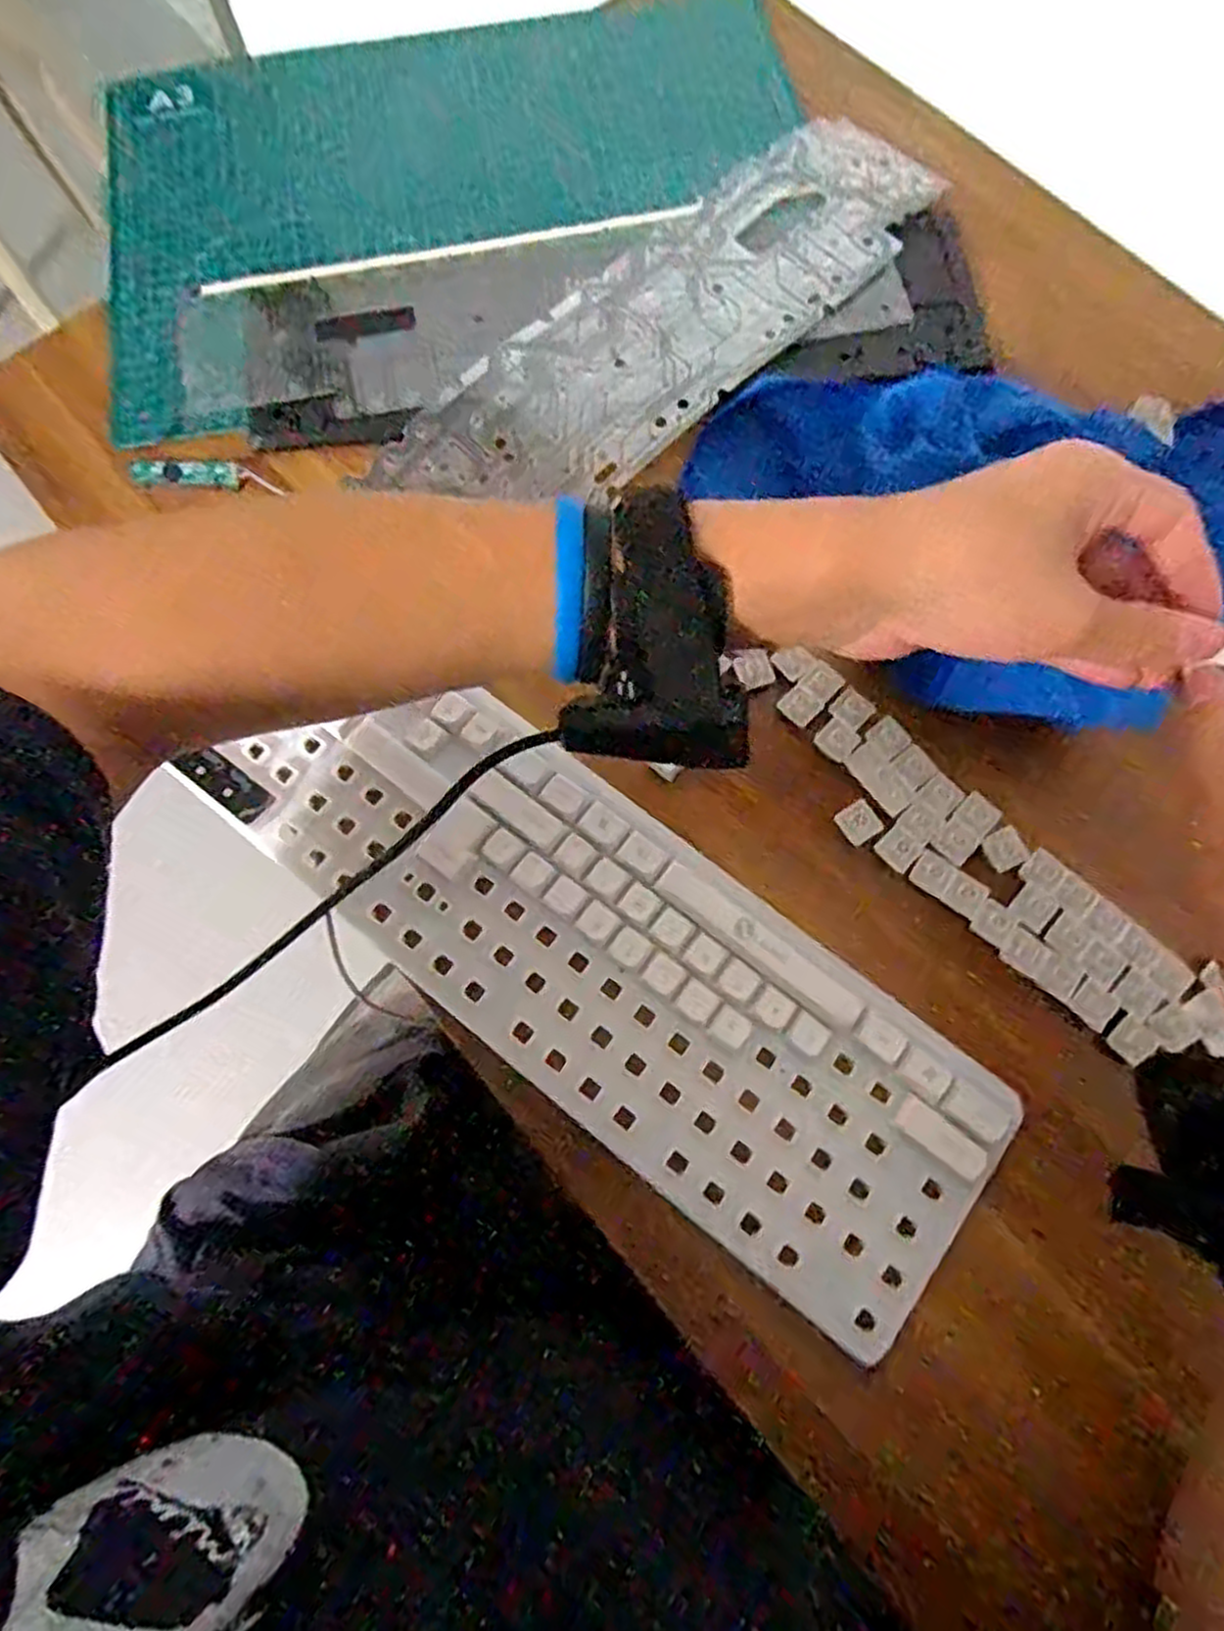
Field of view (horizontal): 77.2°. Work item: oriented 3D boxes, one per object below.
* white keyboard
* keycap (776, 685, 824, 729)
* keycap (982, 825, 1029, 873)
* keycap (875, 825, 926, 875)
[{"bbox_3d":[-0.008,0.060,0.352,0.378,0.018,0.126,37,78,10],"label":"white keyboard"},{"bbox_3d":[0.096,-0.056,0.389,0.018,0.004,0.019,-43,79,-10],"label":"keycap"},{"bbox_3d":[0.191,0.016,0.371,0.019,0.004,0.019,-23,76,-6],"label":"keycap"},{"bbox_3d":[0.138,0.016,0.370,0.018,0.006,0.017,44,79,11],"label":"keycap"}]

